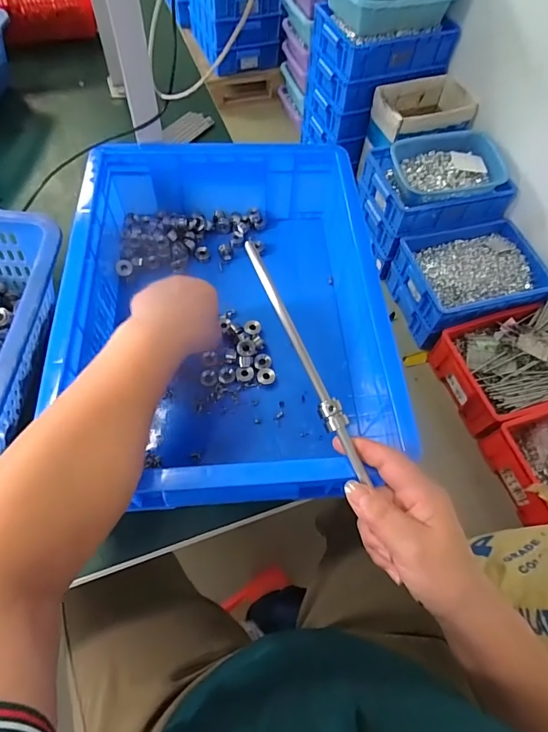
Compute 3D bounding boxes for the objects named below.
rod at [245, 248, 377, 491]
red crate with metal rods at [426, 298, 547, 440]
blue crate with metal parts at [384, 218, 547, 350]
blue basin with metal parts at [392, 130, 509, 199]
[{"bbox_3d":[0.024,-0.006,0.338,0.015,0.010,0.207,-23,81,-16],"label":"rod"},{"bbox_3d":[0.768,-0.022,1.304,0.495,0.199,0.332,-16,63,-13],"label":"red crate with metal rods"},{"bbox_3d":[0.646,-0.294,1.445,0.460,0.163,0.349,-17,64,-13],"label":"blue crate with metal parts"},{"bbox_3d":[0.565,-0.667,1.417,0.357,0.091,0.252,-13,63,-11],"label":"blue basin with metal parts"}]

